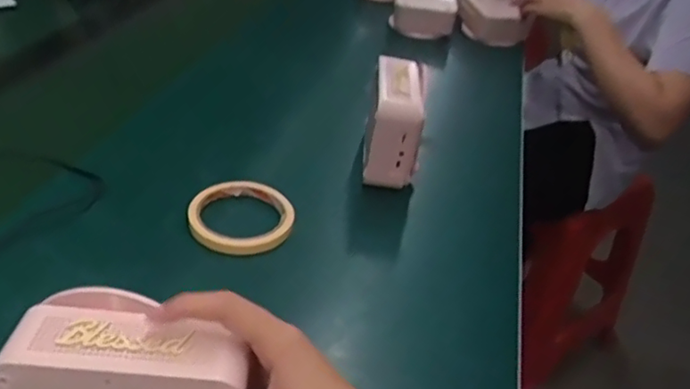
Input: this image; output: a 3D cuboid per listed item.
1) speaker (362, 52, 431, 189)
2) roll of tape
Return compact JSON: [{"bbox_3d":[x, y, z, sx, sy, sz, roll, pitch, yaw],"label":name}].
[{"bbox_3d":[0.053,-0.079,0.630,0.053,0.099,0.107,10,35,3],"label":"speaker"},{"bbox_3d":[-0.094,0.018,0.546,0.093,0.018,0.092,5,35,-3],"label":"roll of tape"}]

